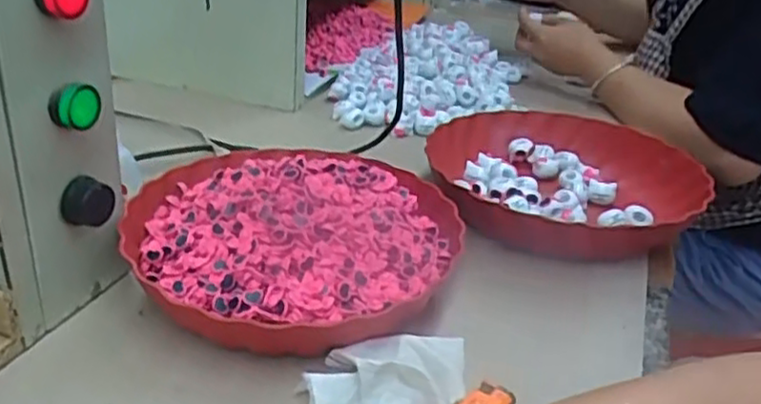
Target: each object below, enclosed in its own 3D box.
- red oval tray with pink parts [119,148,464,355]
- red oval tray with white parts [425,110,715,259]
[{"bbox_3d":[-0.062,0.022,0.526,0.238,0.076,0.235,-3,28,-16],"label":"red oval tray with pink parts"},{"bbox_3d":[0.152,-0.016,0.636,0.227,0.054,0.234,24,33,31],"label":"red oval tray with white parts"}]

